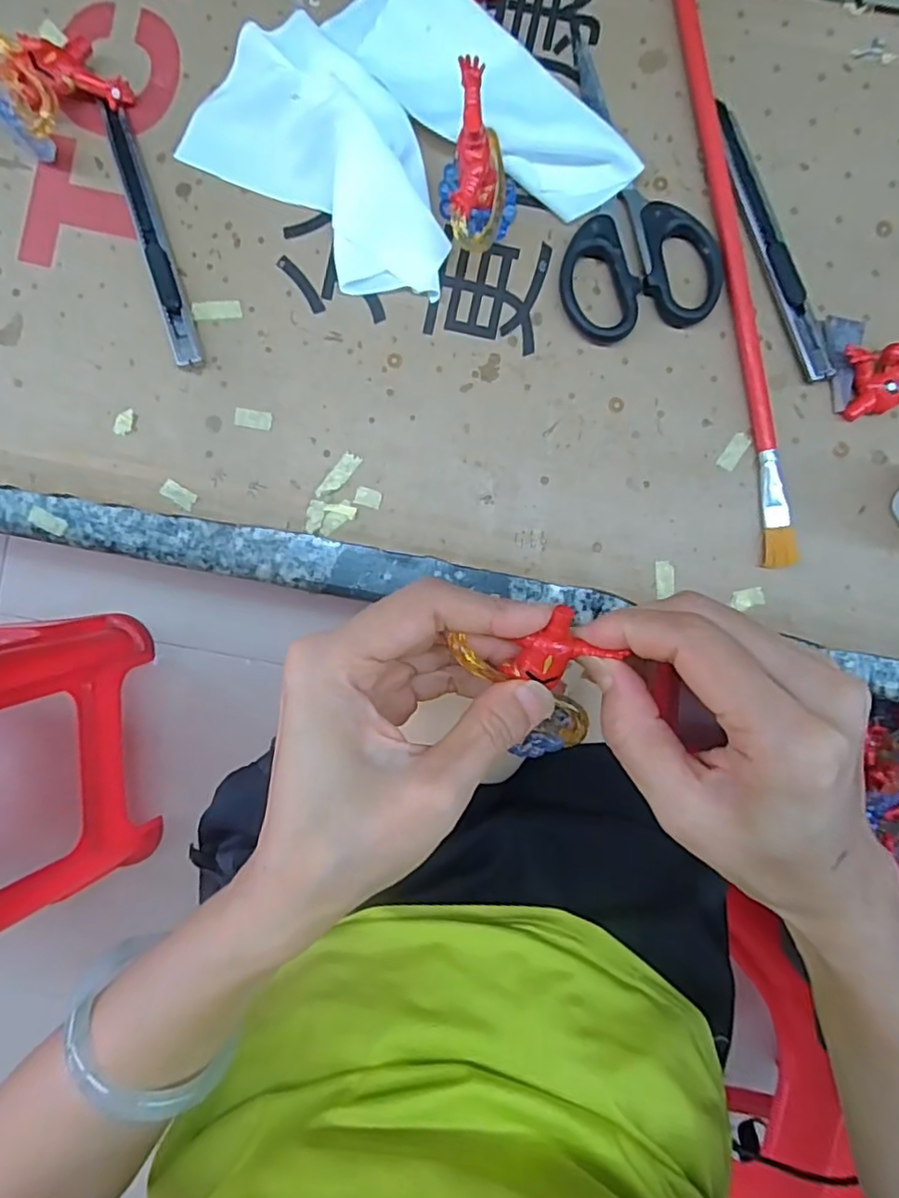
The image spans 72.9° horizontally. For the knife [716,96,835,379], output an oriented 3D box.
[{"bbox_3d":[0.140,-0.155,0.264,0.013,0.008,0.126,-21,91,0],"label":"knife"}]

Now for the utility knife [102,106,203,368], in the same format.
[{"bbox_3d":[-0.128,-0.155,0.260,0.010,0.010,0.114,-17,91,0],"label":"utility knife"}]

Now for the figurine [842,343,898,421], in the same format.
[{"bbox_3d":[0.187,-0.094,0.260,0.035,0.015,0.028,-11,91,0],"label":"figurine"}]

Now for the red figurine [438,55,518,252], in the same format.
[{"bbox_3d":[0.014,-0.168,0.244,0.028,0.044,0.055,10,91,0],"label":"red figurine"}]

